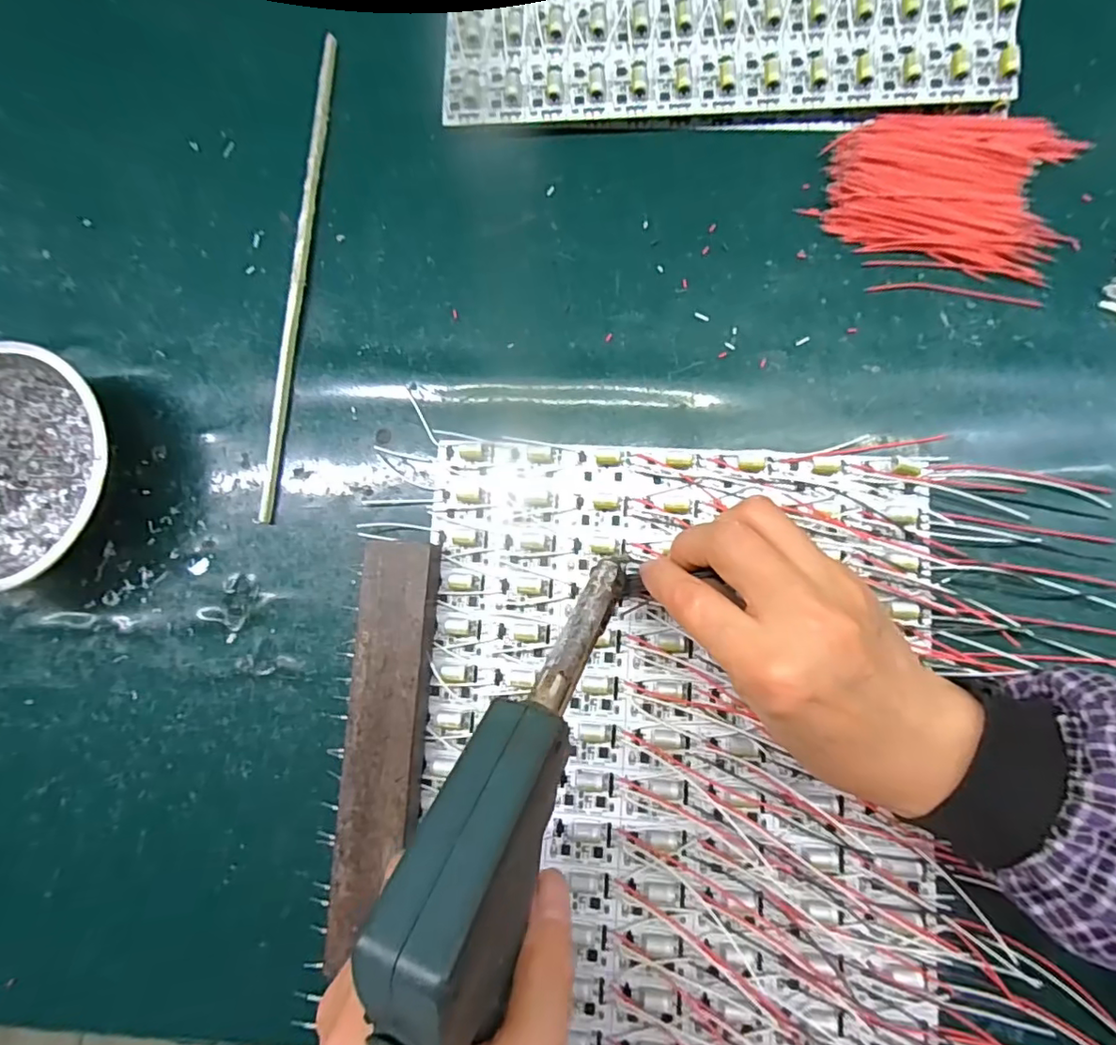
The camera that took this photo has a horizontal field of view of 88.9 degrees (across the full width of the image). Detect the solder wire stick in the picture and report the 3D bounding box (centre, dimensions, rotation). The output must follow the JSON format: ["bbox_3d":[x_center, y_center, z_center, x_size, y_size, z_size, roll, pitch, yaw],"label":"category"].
[{"bbox_3d":[-0.146,-0.140,0.318,0.009,0.008,0.279,5,84,6],"label":"solder wire stick"}]

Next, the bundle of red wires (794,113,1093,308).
[{"bbox_3d":[0.197,-0.162,0.287,0.119,0.011,0.097,0,83,6],"label":"bundle of red wires"}]

